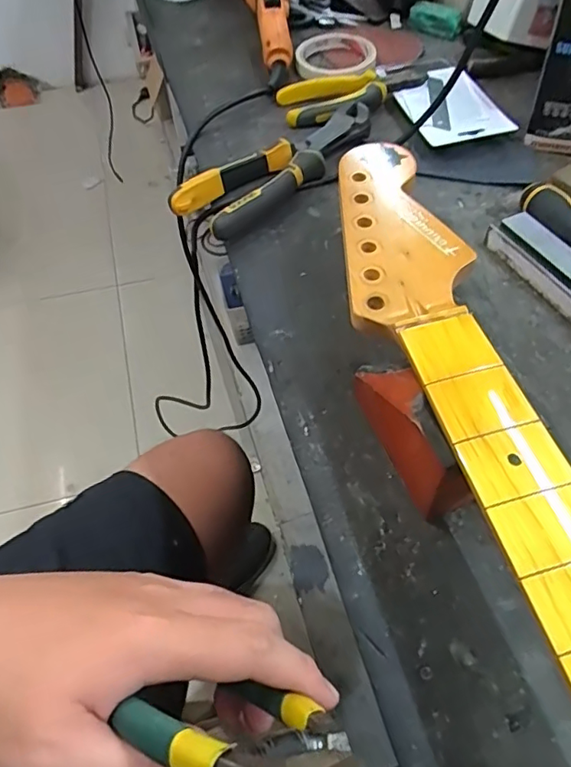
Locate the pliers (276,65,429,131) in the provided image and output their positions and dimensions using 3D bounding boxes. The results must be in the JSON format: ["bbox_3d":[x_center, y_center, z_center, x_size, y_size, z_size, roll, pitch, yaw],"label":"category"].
[{"bbox_3d":[0.073,-0.295,0.561,0.154,0.024,0.076,-12,55,-7],"label":"pliers"}]

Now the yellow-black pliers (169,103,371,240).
[{"bbox_3d":[0.001,-0.188,0.484,0.203,0.029,0.066,-34,60,-21],"label":"yellow-black pliers"}]

